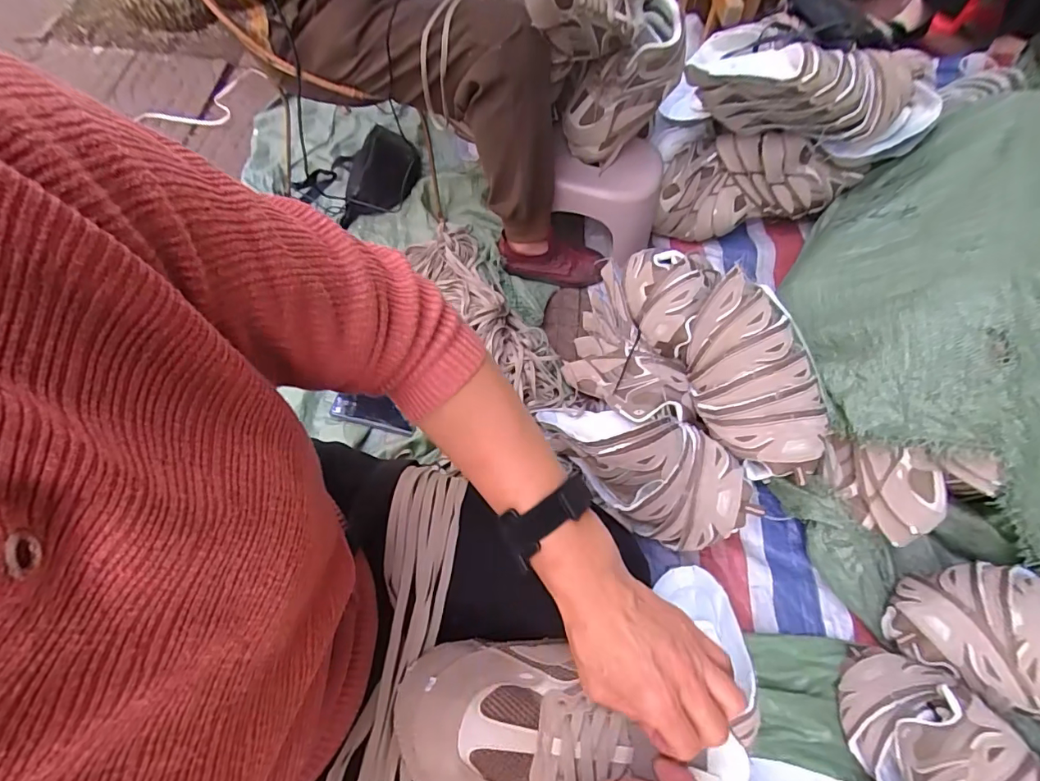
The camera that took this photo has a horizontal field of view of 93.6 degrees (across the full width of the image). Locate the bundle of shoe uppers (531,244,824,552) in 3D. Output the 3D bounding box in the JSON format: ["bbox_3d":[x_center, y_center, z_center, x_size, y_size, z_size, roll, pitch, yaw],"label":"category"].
[{"bbox_3d":[0.253,0.002,0.792,0.363,0.251,0.438,18,63,5],"label":"bundle of shoe uppers"}]

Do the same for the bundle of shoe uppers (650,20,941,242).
[{"bbox_3d":[0.533,-0.532,1.007,0.447,0.326,0.276,5,63,-2],"label":"bundle of shoe uppers"}]

